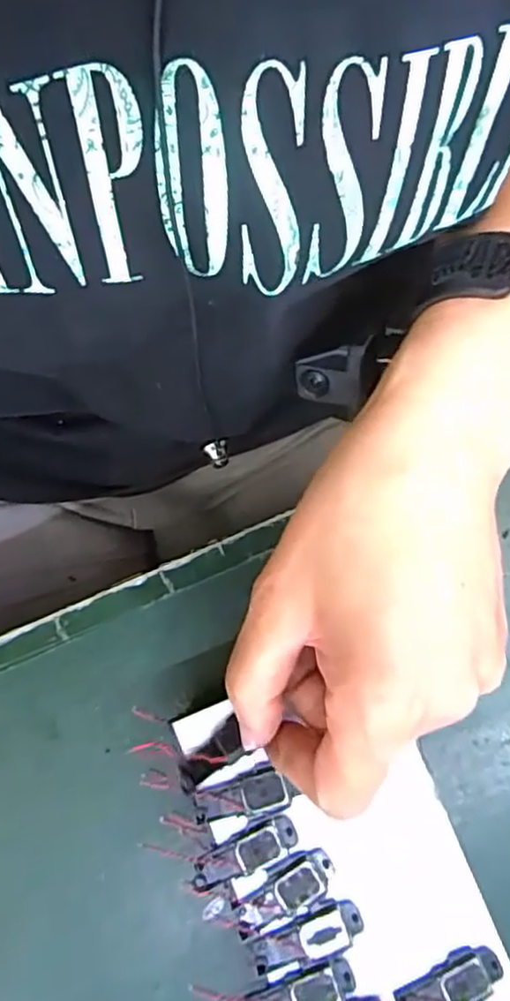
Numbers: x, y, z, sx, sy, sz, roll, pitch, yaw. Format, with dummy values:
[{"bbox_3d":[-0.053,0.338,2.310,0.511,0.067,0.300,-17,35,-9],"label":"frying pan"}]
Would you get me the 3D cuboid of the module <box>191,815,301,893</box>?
[{"bbox_3d":[-0.005,0.126,0.243,0.040,0.005,0.013,-23,83,-4],"label":"module"}]

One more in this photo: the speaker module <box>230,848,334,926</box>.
[{"bbox_3d":[0.011,0.138,0.241,0.037,0.005,0.014,-27,83,-5],"label":"speaker module"}]

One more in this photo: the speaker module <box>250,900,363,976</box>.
[{"bbox_3d":[0.018,0.154,0.239,0.040,0.006,0.014,-21,83,-4],"label":"speaker module"}]

